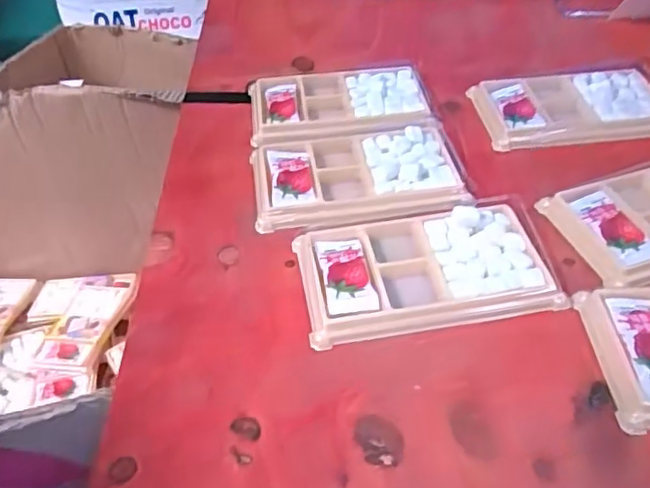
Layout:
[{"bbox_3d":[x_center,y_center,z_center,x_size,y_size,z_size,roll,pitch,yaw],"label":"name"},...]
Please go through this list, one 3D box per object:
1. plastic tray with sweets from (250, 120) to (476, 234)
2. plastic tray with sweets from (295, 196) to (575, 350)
[{"bbox_3d":[0.022,-0.047,0.392,0.136,0.011,0.090,-6,46,-3],"label":"plastic tray with sweets"},{"bbox_3d":[0.059,0.012,0.332,0.143,0.013,0.078,-9,46,-6],"label":"plastic tray with sweets"}]

